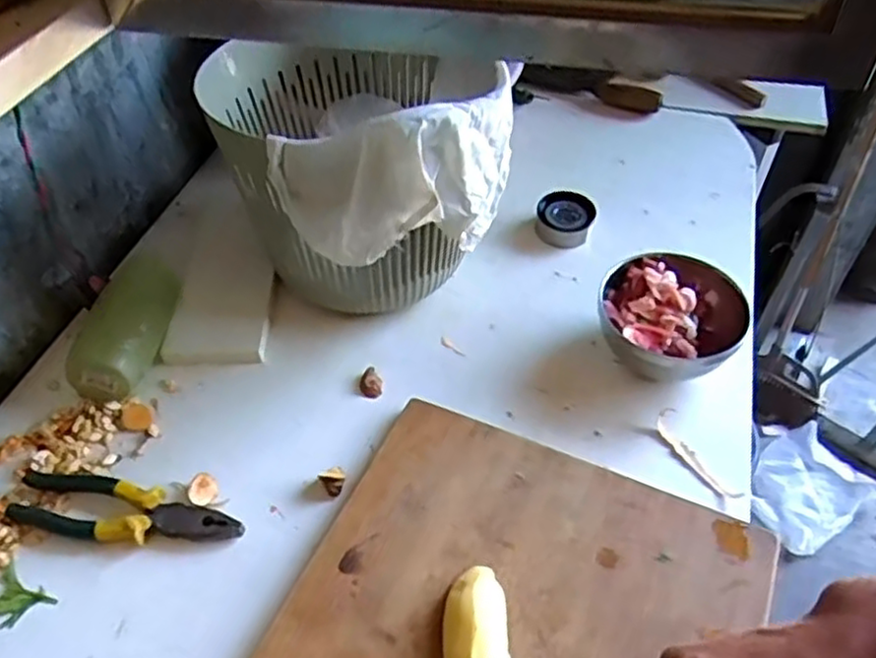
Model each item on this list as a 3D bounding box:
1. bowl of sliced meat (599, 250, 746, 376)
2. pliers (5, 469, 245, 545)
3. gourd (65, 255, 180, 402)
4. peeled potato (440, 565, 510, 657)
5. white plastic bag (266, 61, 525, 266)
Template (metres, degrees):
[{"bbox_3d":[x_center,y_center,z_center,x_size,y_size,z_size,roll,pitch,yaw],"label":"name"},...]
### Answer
[{"bbox_3d":[0.218,0.002,0.702,0.132,0.082,0.143,0,48,0],"label":"bowl of sliced meat"},{"bbox_3d":[-0.267,0.156,0.606,0.202,0.019,0.056,12,50,11],"label":"pliers"},{"bbox_3d":[-0.305,-0.011,0.709,0.066,0.081,0.159,1,48,2],"label":"gourd"},{"bbox_3d":[0.028,0.228,0.512,0.049,0.031,0.117,-2,48,-2],"label":"peeled potato"},{"bbox_3d":[-0.034,-0.145,0.621,0.138,0.137,0.170,23,53,21],"label":"white plastic bag"}]

